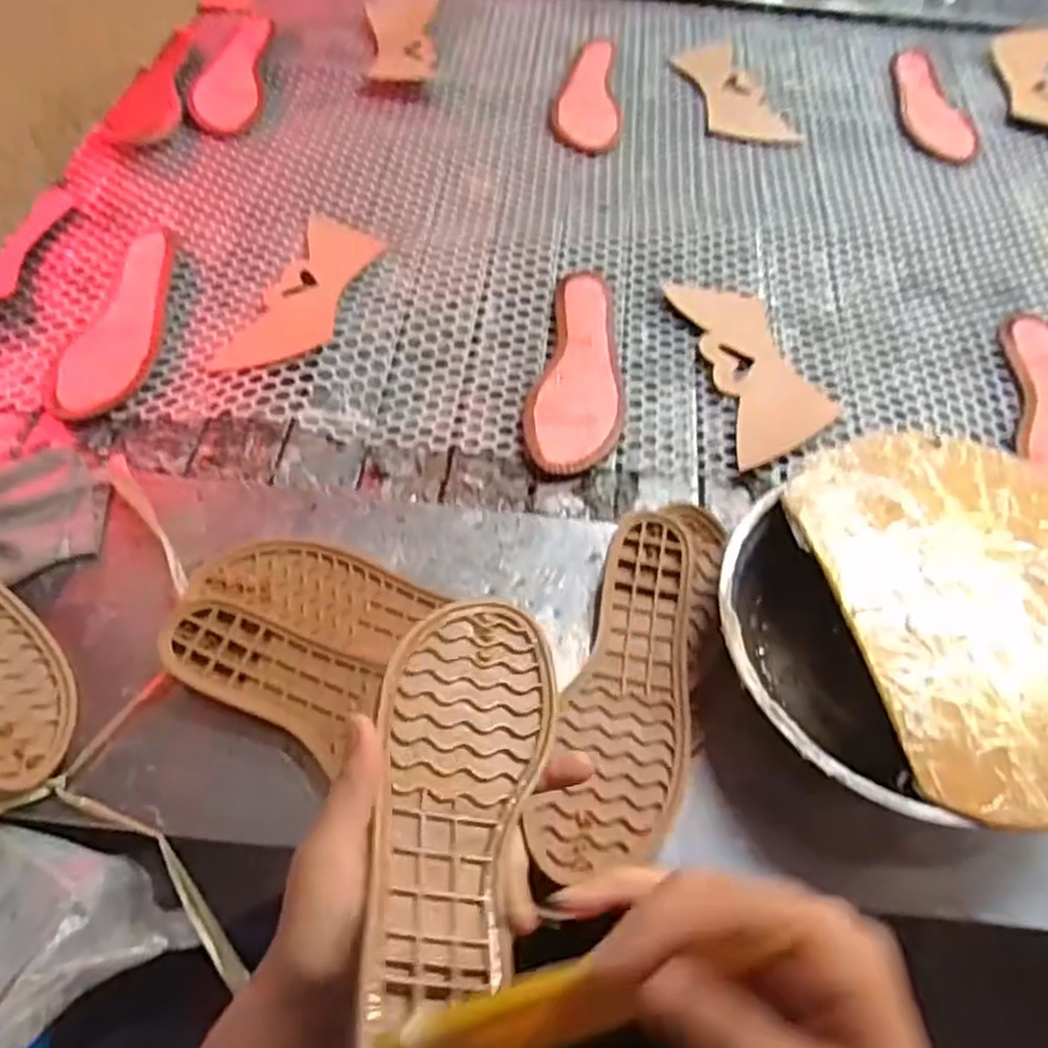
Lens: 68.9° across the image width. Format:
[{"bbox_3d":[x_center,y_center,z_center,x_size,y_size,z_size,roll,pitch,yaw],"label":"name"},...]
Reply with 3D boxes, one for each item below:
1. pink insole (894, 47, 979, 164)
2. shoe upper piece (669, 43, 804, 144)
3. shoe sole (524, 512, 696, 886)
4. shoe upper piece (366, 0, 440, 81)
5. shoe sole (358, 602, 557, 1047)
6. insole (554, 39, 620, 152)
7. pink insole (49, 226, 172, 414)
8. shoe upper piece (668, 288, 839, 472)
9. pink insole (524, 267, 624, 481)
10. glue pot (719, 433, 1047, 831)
[{"bbox_3d":[0.484,-0.506,0.910,0.074,0.014,0.228,4,58,-1],"label":"pink insole"},{"bbox_3d":[0.240,-0.514,0.905,0.092,0.008,0.207,-13,60,-11],"label":"shoe upper piece"},{"bbox_3d":[0.065,0.093,0.452,0.073,0.011,0.225,17,57,1],"label":"shoe sole"},{"bbox_3d":[-0.148,-0.603,0.936,0.083,0.009,0.184,0,58,-4],"label":"shoe upper piece"},{"bbox_3d":[-0.028,0.121,0.322,0.074,0.023,0.228,5,40,0],"label":"shoe sole"},{"bbox_3d":[0.073,-0.503,0.887,0.073,0.007,0.236,3,58,-2],"label":"insole"},{"bbox_3d":[-0.352,-0.178,0.661,0.076,0.011,0.213,-2,59,-5],"label":"pink insole"},{"bbox_3d":[0.196,-0.138,0.662,0.087,0.010,0.215,-10,55,-3],"label":"shoe upper piece"},{"bbox_3d":[0.044,-0.133,0.648,0.079,0.018,0.219,4,58,-1],"label":"pink insole"},{"bbox_3d":[0.247,0.071,0.476,0.251,0.099,0.236,1,57,-2],"label":"glue pot"}]

